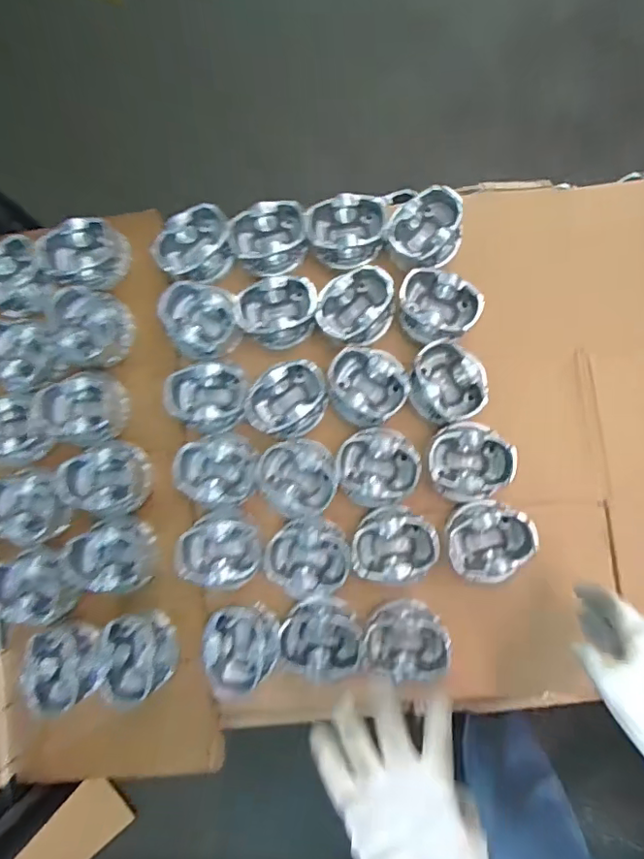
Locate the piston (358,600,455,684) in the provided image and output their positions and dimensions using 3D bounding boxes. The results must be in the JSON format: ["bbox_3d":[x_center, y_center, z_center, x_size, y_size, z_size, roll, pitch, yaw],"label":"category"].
[{"bbox_3d":[0.082,0.212,0.551,0.083,0.064,0.063,-5,85,1],"label":"piston"}]

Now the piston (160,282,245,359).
[{"bbox_3d":[-0.130,-0.118,0.597,0.077,0.057,0.077,0,85,2],"label":"piston"}]

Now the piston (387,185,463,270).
[{"bbox_3d":[0.112,-0.213,0.577,0.086,0.046,0.076,-44,85,-3],"label":"piston"}]

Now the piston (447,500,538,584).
[{"bbox_3d":[0.168,0.112,0.555,0.077,0.066,0.074,-3,85,1],"label":"piston"}]

